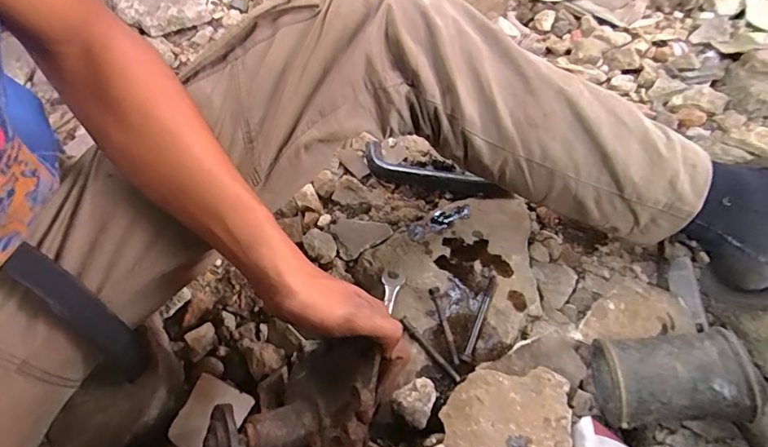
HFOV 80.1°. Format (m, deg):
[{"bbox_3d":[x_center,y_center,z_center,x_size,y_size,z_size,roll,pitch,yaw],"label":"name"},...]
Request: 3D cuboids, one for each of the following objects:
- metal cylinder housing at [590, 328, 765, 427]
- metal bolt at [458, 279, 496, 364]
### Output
[{"bbox_3d":[0.265,0.145,0.426,0.121,0.073,0.077,-10,60,14],"label":"metal cylinder housing"},{"bbox_3d":[0.106,0.104,0.505,0.013,0.012,0.101,20,58,15],"label":"metal bolt"}]

